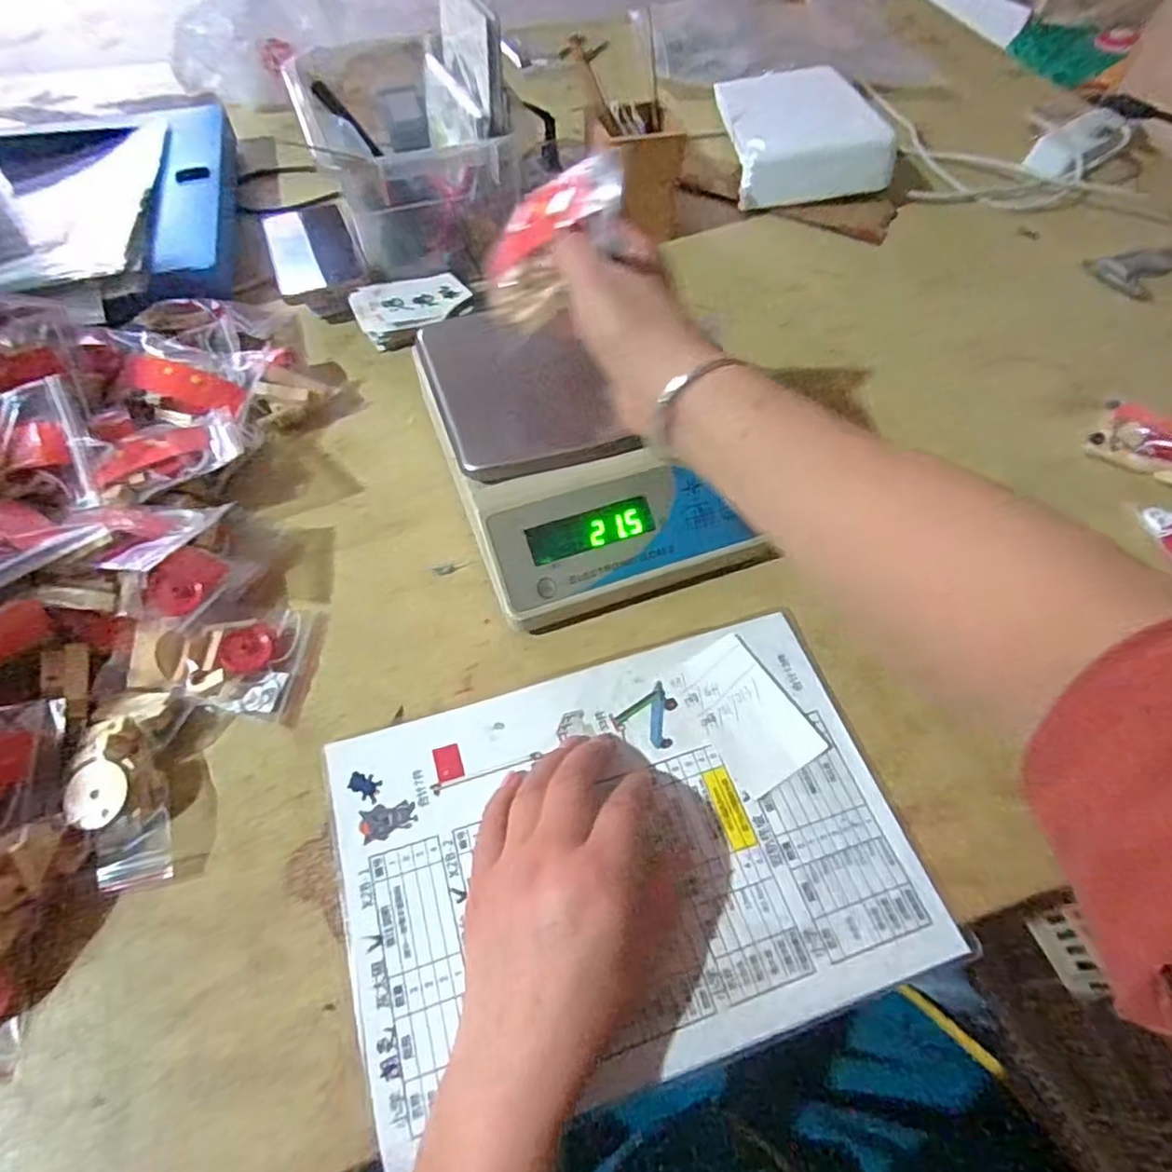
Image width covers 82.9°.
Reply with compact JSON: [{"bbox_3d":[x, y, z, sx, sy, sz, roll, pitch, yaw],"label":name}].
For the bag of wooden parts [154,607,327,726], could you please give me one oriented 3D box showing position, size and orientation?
[{"bbox_3d":[-0.206,0.038,0.397,0.073,0.029,0.072,4,56,0],"label":"bag of wooden parts"}]

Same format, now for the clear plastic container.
[{"bbox_3d":[-0.162,-0.397,0.616,0.166,0.136,0.221,-17,59,-13],"label":"clear plastic container"}]

